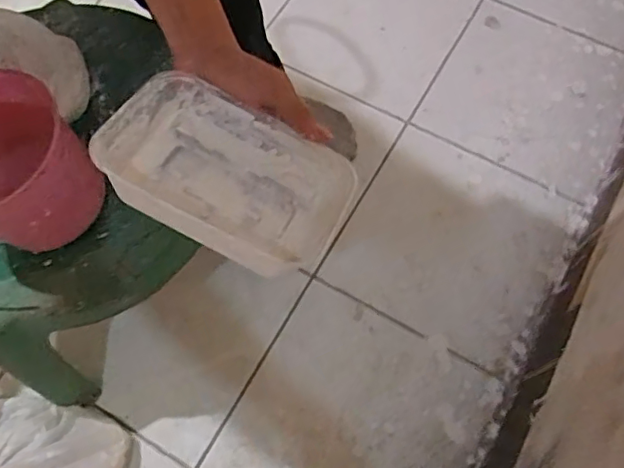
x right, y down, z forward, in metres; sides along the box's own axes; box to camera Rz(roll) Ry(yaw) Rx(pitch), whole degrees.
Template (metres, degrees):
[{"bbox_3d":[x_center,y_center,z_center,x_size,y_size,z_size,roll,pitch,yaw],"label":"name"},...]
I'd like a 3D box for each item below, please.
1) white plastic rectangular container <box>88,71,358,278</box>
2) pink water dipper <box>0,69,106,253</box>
[{"bbox_3d":[-0.064,-0.041,0.423,0.177,0.060,0.114,30,53,0],"label":"white plastic rectangular container"},{"bbox_3d":[-0.326,-0.081,0.532,0.238,0.117,0.130,25,72,11],"label":"pink water dipper"}]

